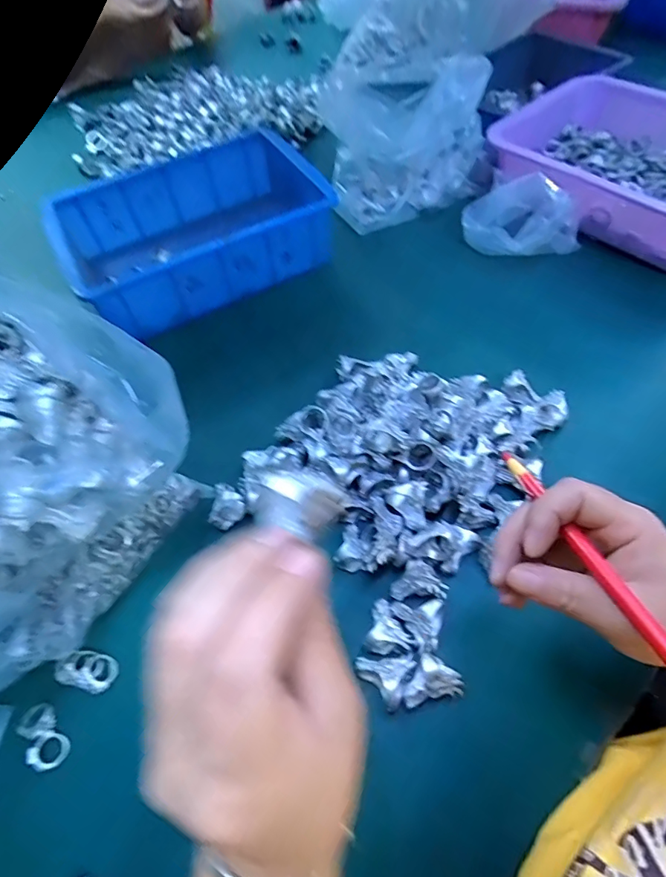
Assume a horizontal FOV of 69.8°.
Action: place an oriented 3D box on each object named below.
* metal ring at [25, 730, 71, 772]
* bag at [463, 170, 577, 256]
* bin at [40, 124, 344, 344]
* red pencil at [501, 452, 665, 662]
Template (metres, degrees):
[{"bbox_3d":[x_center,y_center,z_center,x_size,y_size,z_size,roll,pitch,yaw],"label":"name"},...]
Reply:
[{"bbox_3d":[-0.190,0.207,0.317,0.022,0.007,0.021,-2,58,3],"label":"metal ring"},{"bbox_3d":[0.208,-0.240,0.526,0.127,0.079,0.060,16,60,15],"label":"bag"},{"bbox_3d":[-0.158,-0.250,0.574,0.283,0.078,0.197,-28,60,-14],"label":"bin"},{"bbox_3d":[0.131,0.067,0.226,0.008,0.006,0.167,-20,50,-9],"label":"red pencil"}]

